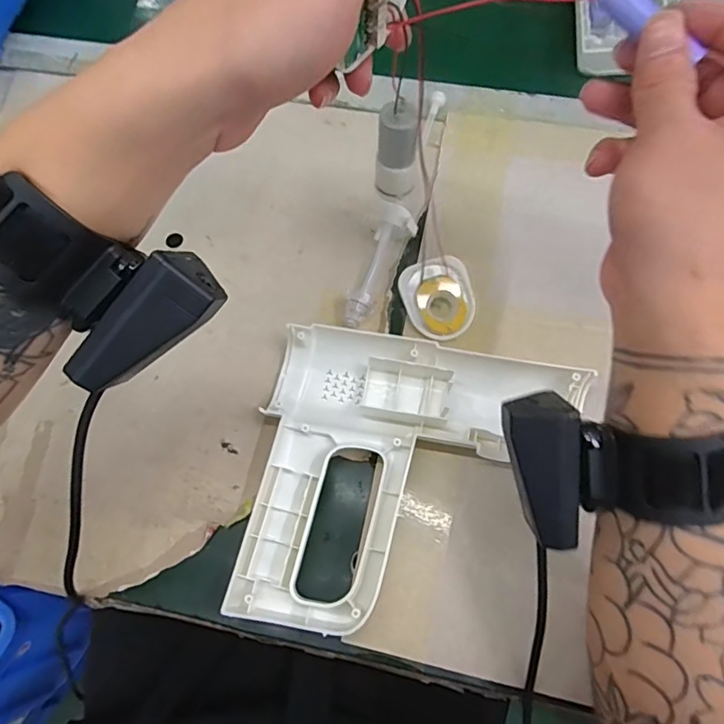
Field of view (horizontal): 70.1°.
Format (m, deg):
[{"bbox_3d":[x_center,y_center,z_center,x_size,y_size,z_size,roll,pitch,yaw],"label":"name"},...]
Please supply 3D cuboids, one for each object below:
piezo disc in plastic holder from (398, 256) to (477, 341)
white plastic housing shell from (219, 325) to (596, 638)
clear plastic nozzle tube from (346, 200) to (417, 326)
[{"bbox_3d":[0.056,-0.044,0.371,0.050,0.024,0.054,-1,67,2],"label":"piezo disc in plastic holder"},{"bbox_3d":[0.024,0.077,0.325,0.194,0.031,0.190,13,68,8],"label":"white plastic housing shell"},{"bbox_3d":[0.015,-0.072,0.377,0.032,0.034,0.096,15,69,9],"label":"clear plastic nozzle tube"}]

